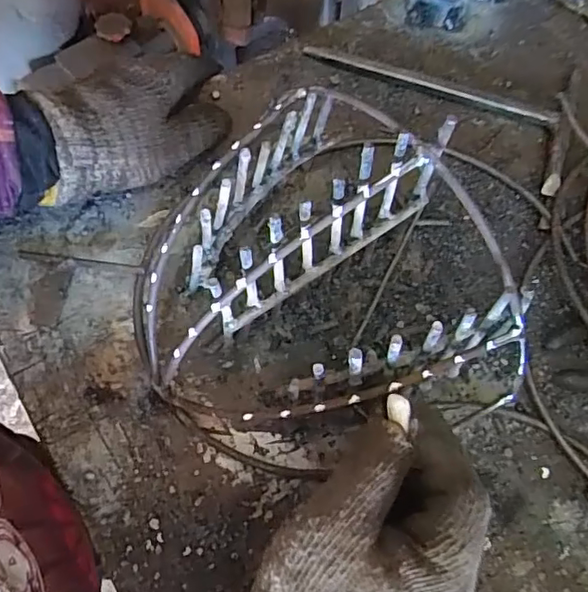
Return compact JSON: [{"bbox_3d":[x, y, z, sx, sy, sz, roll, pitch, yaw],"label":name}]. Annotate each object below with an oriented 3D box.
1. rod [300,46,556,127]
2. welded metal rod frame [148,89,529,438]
[{"bbox_3d":[0.107,-0.169,0.454,0.204,0.016,0.014,18,67,7],"label":"rod"},{"bbox_3d":[-0.001,-0.013,0.330,0.193,0.109,0.188,-24,68,-11],"label":"welded metal rod frame"}]

